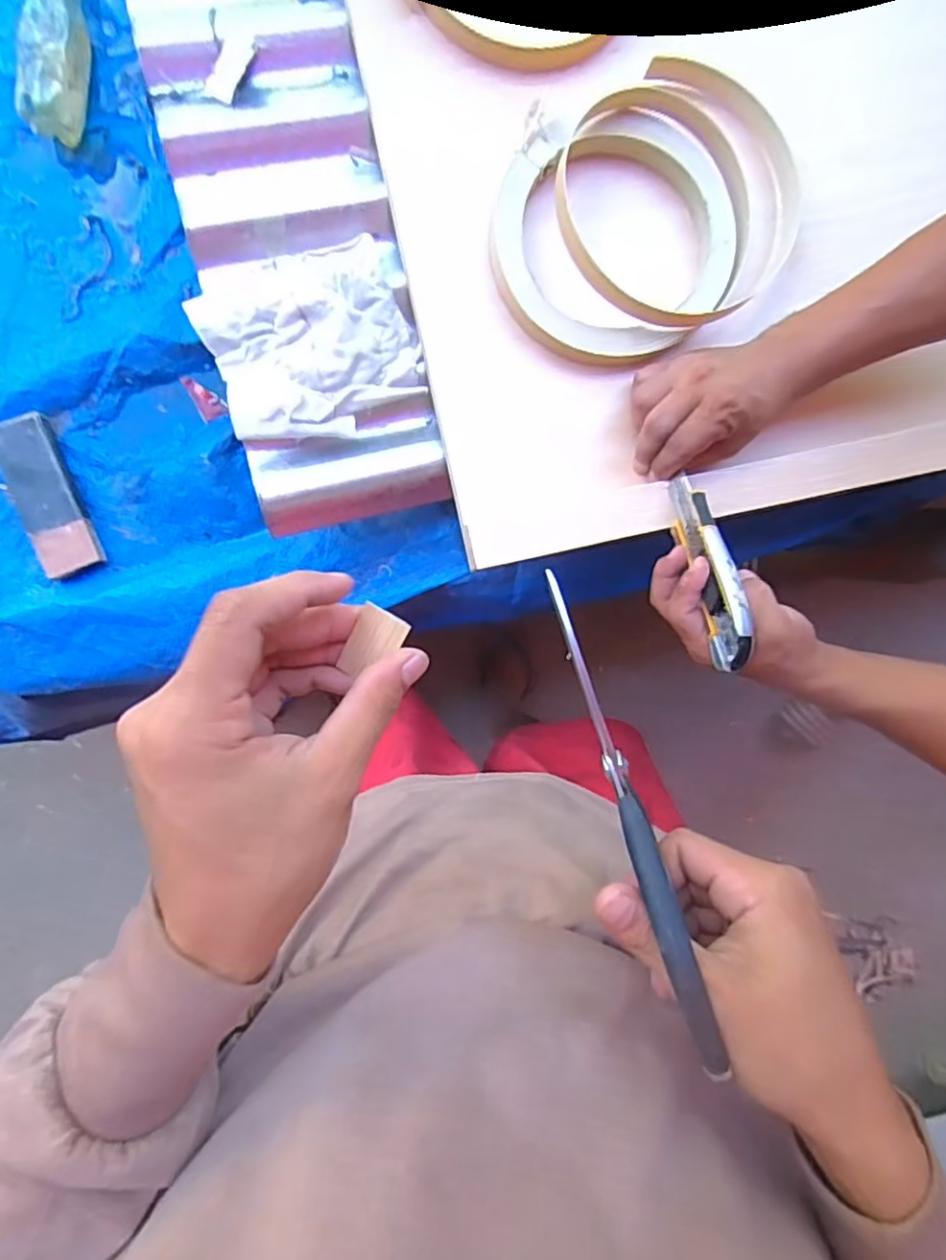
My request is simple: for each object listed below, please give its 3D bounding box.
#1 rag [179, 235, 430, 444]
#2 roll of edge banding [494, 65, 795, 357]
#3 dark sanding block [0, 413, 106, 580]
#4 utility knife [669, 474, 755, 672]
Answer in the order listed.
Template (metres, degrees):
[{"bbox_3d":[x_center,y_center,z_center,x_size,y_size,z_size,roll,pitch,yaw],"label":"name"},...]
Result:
[{"bbox_3d":[-0.125,-0.232,0.520,0.168,0.028,0.130,-23,96,-3],"label":"rag"},{"bbox_3d":[0.143,-0.342,0.517,0.271,0.042,0.206,-32,97,-2],"label":"roll of edge banding"},{"bbox_3d":[-0.407,-0.127,0.609,0.051,0.022,0.147,-22,96,-3],"label":"dark sanding block"},{"bbox_3d":[0.180,-0.046,0.481,0.021,0.030,0.150,-9,72,-4],"label":"utility knife"}]

